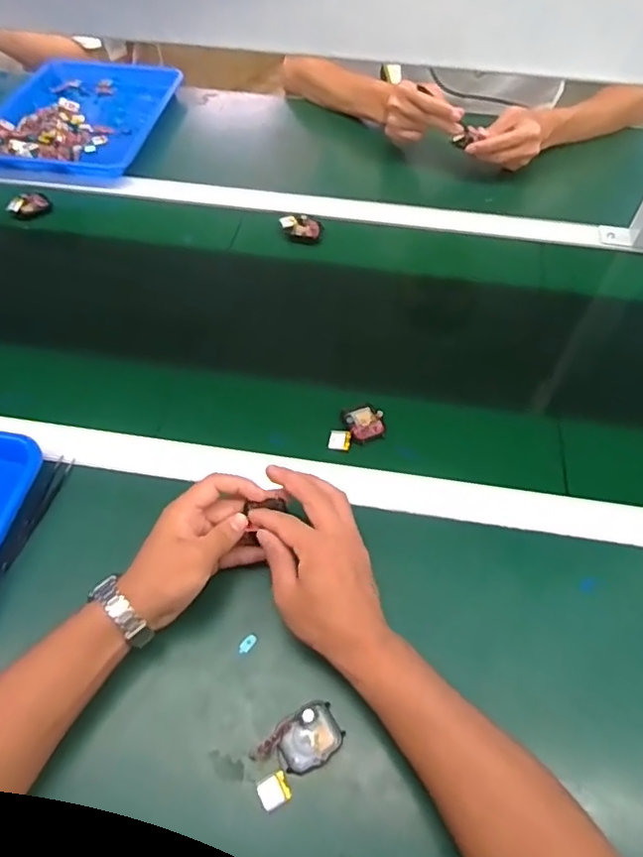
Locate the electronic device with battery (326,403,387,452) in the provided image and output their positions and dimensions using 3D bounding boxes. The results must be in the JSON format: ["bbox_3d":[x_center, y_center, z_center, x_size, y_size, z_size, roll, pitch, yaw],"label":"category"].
[{"bbox_3d":[0.038,-0.003,0.601,0.054,0.013,0.059,8,55,3],"label":"electronic device with battery"}]

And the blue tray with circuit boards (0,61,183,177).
[{"bbox_3d":[-0.366,-0.495,0.902,0.245,0.025,0.322,7,55,3],"label":"blue tray with circuit boards"}]

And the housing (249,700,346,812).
[{"bbox_3d":[-0.019,0.236,0.426,0.075,0.022,0.039,-35,63,-23],"label":"housing"}]

